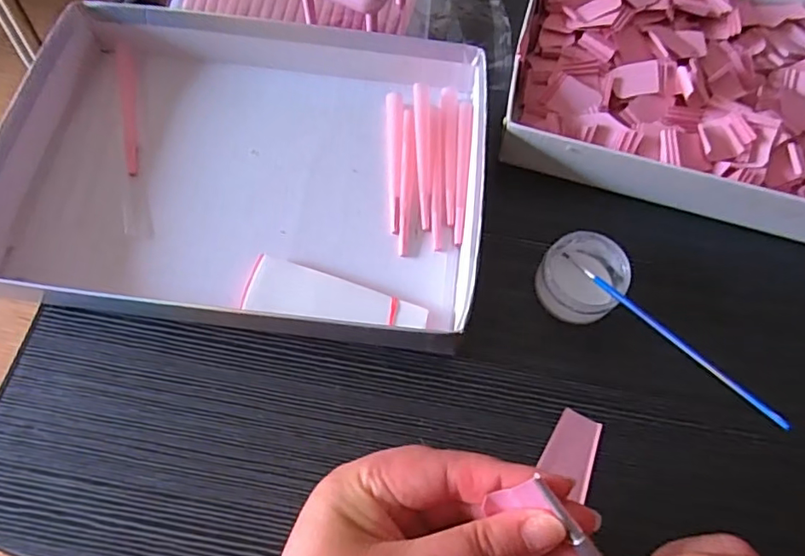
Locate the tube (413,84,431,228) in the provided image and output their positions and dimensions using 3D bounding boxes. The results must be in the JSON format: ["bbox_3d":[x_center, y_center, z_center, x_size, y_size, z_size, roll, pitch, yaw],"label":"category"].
[{"bbox_3d":[0.015,-0.086,0.376,0.011,0.012,0.109,-1,65,-2],"label":"tube"}]

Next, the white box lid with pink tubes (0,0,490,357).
[{"bbox_3d":[-0.096,-0.088,0.369,0.302,0.040,0.244,7,65,1],"label":"white box lid with pink tubes"}]

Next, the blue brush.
[{"bbox_3d":[0.136,0.025,0.297,0.005,0.004,0.153,-23,39,-12],"label":"blue brush"}]

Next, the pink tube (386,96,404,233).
[{"bbox_3d":[-0.005,-0.082,0.380,0.012,0.009,0.111,0,65,-2],"label":"pink tube"}]

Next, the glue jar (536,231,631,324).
[{"bbox_3d":[0.111,0.000,0.342,0.049,0.030,0.051,1,65,-2],"label":"glue jar"}]

